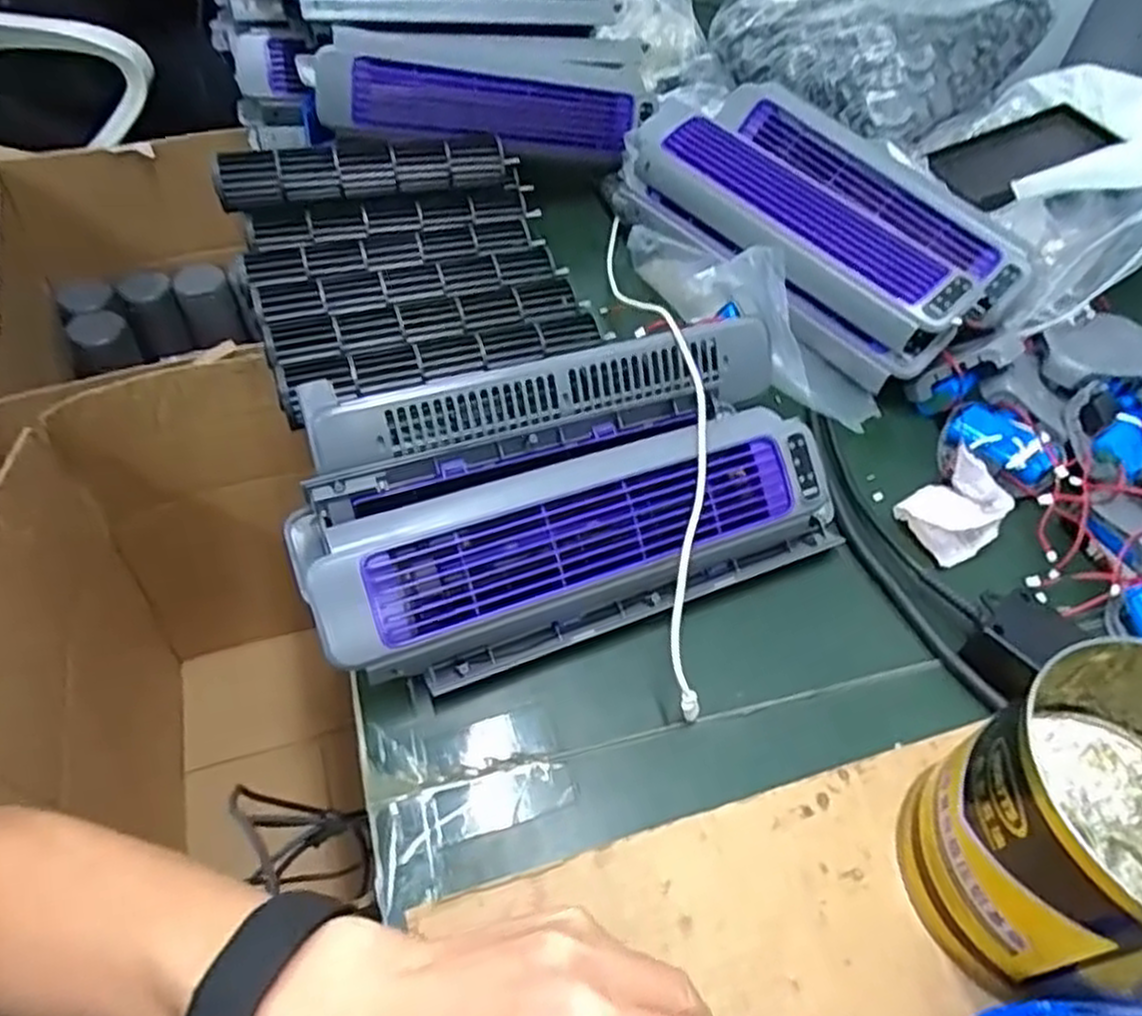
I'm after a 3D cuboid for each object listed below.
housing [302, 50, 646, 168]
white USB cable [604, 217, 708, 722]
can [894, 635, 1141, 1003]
[{"bbox_3d":[-0.066,-0.332,0.647,0.275,0.061,0.054,-6,53,-24],"label":"housing"},{"bbox_3d":[0.056,-0.086,0.530,0.040,0.075,0.453,-1,51,-5],"label":"white USB cable"},{"bbox_3d":[0.227,0.140,0.338,0.125,0.112,0.118,-10,53,-12],"label":"can"}]

